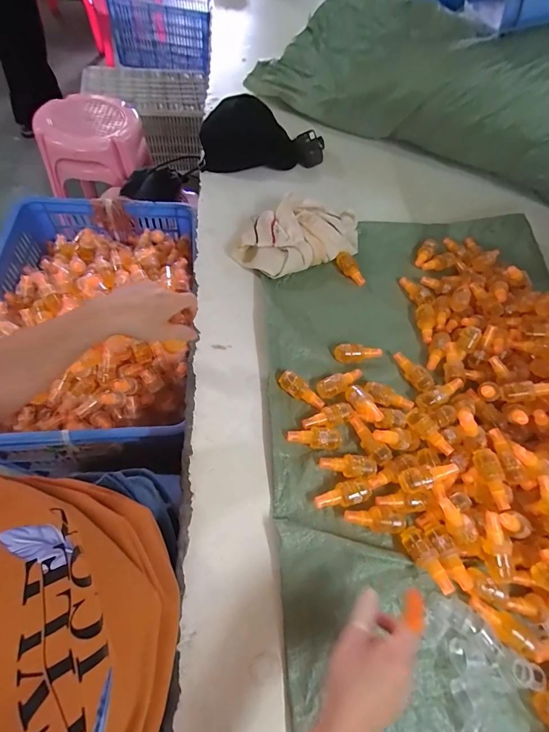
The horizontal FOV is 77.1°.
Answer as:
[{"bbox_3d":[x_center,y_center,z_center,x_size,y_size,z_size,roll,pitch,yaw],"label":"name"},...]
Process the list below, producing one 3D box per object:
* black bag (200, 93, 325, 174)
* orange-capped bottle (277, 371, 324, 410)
[{"bbox_3d":[-0.018,-0.526,0.792,0.290,0.130,0.099,-4,61,-17],"label":"black bag"},{"bbox_3d":[0.042,0.039,0.527,0.077,0.020,0.025,38,67,2],"label":"orange-capped bottle"}]

